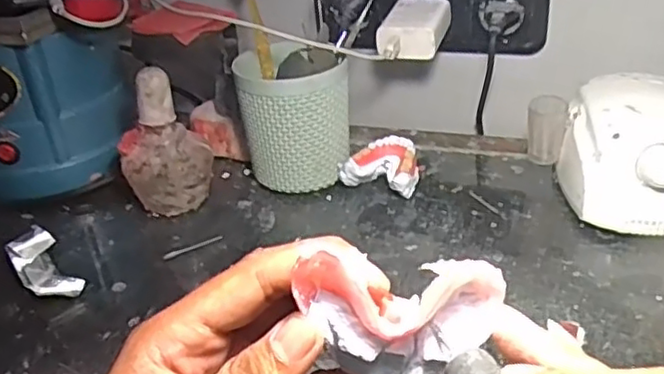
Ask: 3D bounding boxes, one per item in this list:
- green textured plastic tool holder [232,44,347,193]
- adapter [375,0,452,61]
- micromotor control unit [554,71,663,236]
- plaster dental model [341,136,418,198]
[{"bbox_3d":[-0.034,-0.057,0.585,0.091,0.112,0.084,-11,31,-10],"label":"green textured plastic tool holder"},{"bbox_3d":[0.075,-0.144,0.603,0.052,0.032,0.091,7,33,20],"label":"adapter"},{"bbox_3d":[0.237,-0.025,0.524,0.103,0.082,0.132,0,31,8],"label":"micromotor control unit"},{"bbox_3d":[0.047,-0.015,0.582,0.060,0.036,0.052,12,34,26],"label":"plaster dental model"}]

